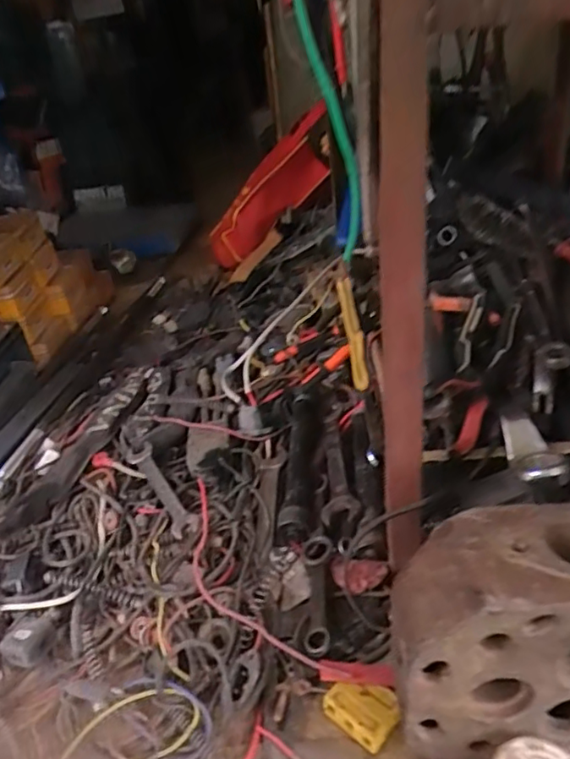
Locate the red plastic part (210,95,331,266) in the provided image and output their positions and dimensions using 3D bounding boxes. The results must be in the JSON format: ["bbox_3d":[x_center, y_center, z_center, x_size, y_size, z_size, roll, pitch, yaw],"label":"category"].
[{"bbox_3d":[-0.030,-0.369,1.123,0.349,0.095,0.102,-49,36,18],"label":"red plastic part"}]

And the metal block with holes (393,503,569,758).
[{"bbox_3d":[0.171,0.155,0.353,0.207,0.133,0.088,-6,31,2],"label":"metal block with holes"}]

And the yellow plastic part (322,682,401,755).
[{"bbox_3d":[0.054,0.230,0.401,0.039,0.017,0.045,-31,39,-34],"label":"yellow plastic part"}]

